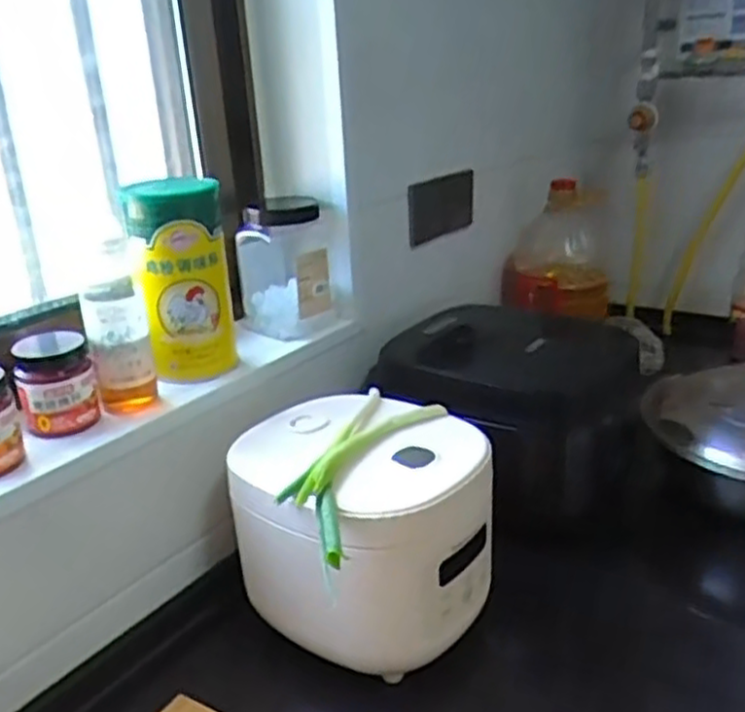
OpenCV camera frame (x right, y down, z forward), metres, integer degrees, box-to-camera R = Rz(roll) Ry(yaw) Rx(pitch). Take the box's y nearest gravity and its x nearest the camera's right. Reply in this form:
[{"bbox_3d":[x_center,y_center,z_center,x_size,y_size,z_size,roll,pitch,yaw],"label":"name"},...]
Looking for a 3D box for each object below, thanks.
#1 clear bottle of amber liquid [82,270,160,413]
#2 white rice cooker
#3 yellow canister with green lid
[{"bbox_3d":[-0.253,-0.013,0.759,0.056,0.131,0.057,-10,22,-18],"label":"clear bottle of amber liquid"},{"bbox_3d":[-0.010,0.168,0.758,0.215,0.181,0.222,-18,25,-34],"label":"white rice cooker"},{"bbox_3d":[-0.205,-0.082,0.817,0.095,0.201,0.101,-10,21,-16],"label":"yellow canister with green lid"}]

